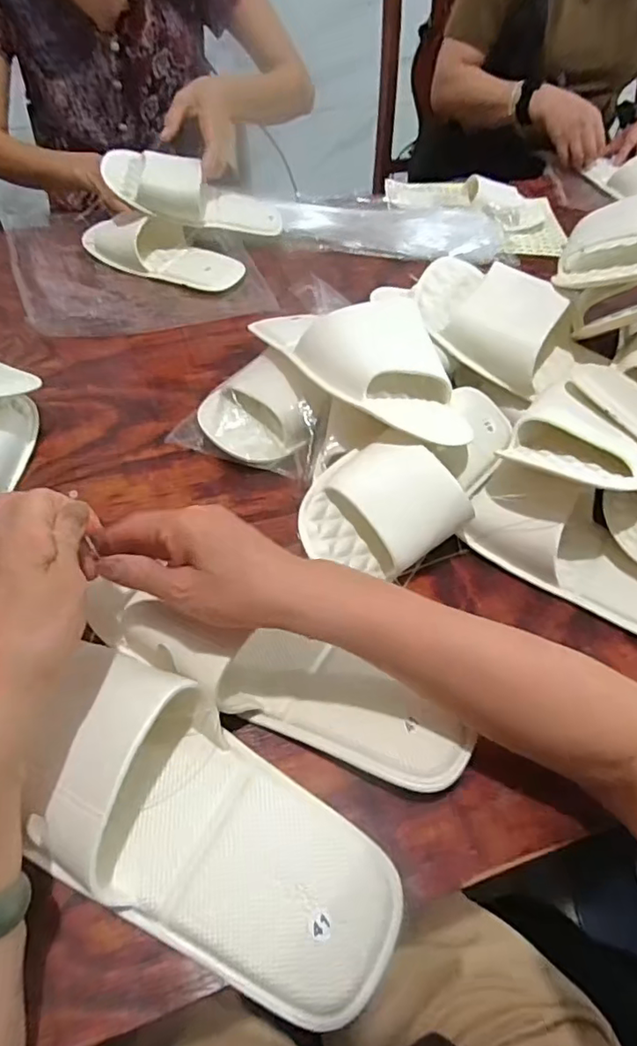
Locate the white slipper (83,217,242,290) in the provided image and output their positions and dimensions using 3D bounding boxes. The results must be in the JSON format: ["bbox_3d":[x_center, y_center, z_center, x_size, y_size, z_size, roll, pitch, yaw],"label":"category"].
[{"bbox_3d":[-0.203,-0.357,0.734,0.220,0.045,0.081,20,53,13],"label":"white slipper"}]

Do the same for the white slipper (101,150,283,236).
[{"bbox_3d":[-0.155,-0.425,0.739,0.215,0.063,0.090,3,47,-31],"label":"white slipper"}]

